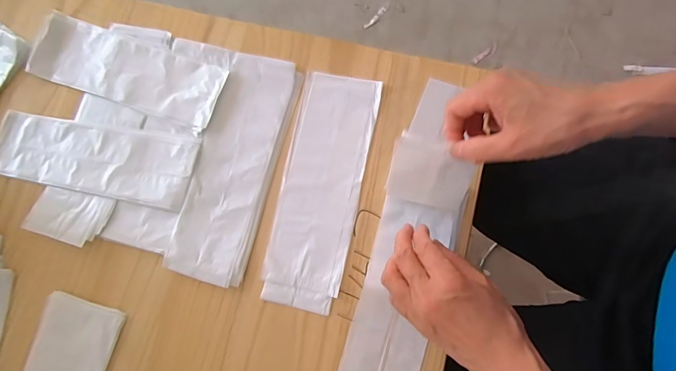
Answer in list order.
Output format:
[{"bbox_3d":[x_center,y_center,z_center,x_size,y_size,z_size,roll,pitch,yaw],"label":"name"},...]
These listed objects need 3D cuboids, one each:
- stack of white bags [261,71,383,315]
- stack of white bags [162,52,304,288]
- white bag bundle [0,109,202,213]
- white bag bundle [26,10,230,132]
[{"bbox_3d":[-0.019,-0.001,0.446,0.089,0.005,0.263,12,78,4],"label":"stack of white bags"},{"bbox_3d":[-0.116,-0.026,0.452,0.086,0.008,0.260,14,78,4],"label":"stack of white bags"},{"bbox_3d":[-0.286,-0.035,0.463,0.246,0.006,0.086,12,78,4],"label":"white bag bundle"},{"bbox_3d":[-0.257,-0.140,0.486,0.244,0.014,0.082,20,79,6],"label":"white bag bundle"}]

